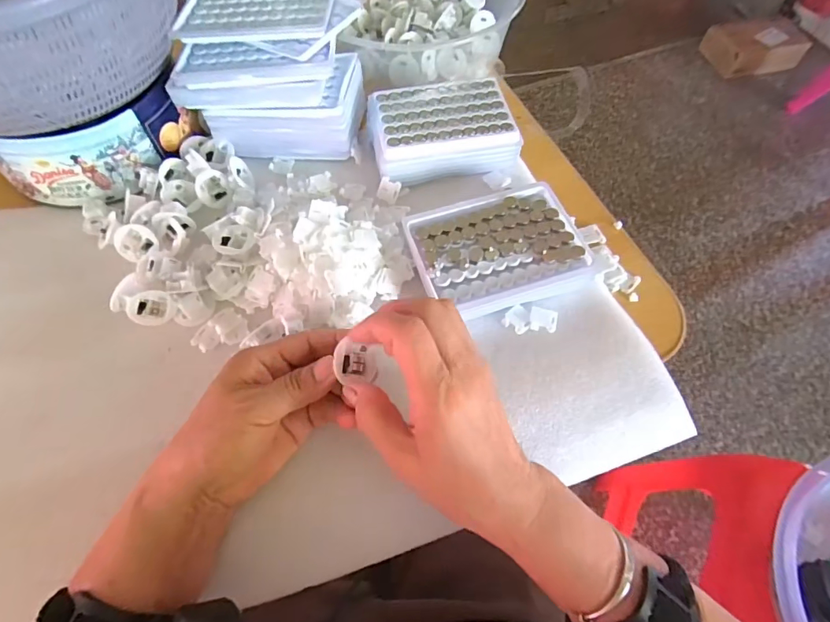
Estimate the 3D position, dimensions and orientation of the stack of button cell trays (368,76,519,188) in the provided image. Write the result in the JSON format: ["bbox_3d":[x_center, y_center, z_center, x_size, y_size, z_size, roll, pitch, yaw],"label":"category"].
[{"bbox_3d":[0.024,-0.173,0.435,0.129,0.033,0.094,-15,62,-7],"label":"stack of button cell trays"}]

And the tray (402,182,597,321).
[{"bbox_3d":[0.066,-0.049,0.371,0.126,0.031,0.098,-18,63,-9],"label":"tray"}]

